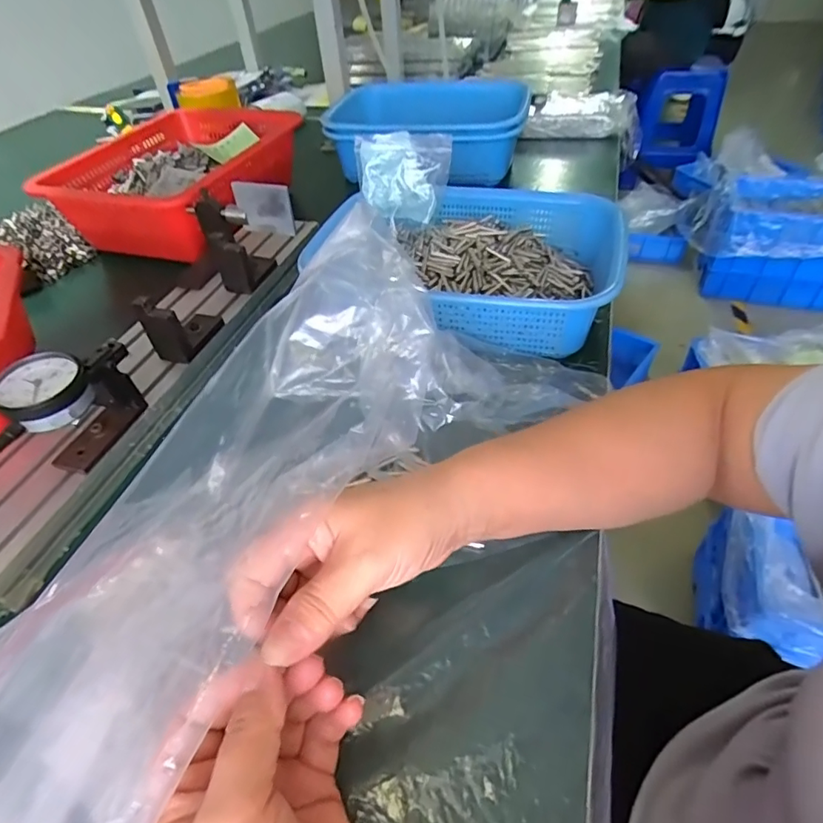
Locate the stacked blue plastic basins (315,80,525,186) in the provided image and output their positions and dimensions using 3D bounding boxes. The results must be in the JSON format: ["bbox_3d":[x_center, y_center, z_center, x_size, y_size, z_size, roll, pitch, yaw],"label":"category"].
[{"bbox_3d":[0.023,-0.438,0.781,0.294,0.091,0.264,7,46,10],"label":"stacked blue plastic basins"}]

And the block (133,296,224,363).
[{"bbox_3d":[-0.201,-0.081,0.445,0.031,0.067,0.057,10,47,13],"label":"block"}]

